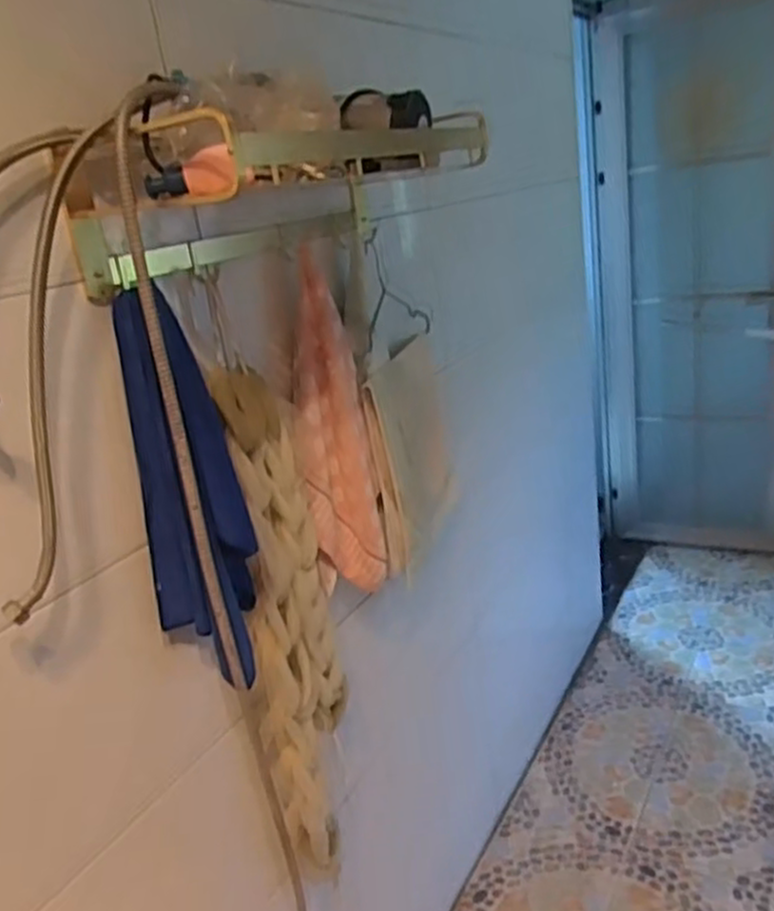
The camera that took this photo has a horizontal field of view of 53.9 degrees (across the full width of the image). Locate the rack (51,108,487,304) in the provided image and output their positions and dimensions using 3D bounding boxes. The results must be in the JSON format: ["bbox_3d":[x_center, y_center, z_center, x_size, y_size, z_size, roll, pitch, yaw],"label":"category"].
[{"bbox_3d":[-0.111,-0.317,0.930,0.229,0.139,0.592,8,27,33],"label":"rack"}]

